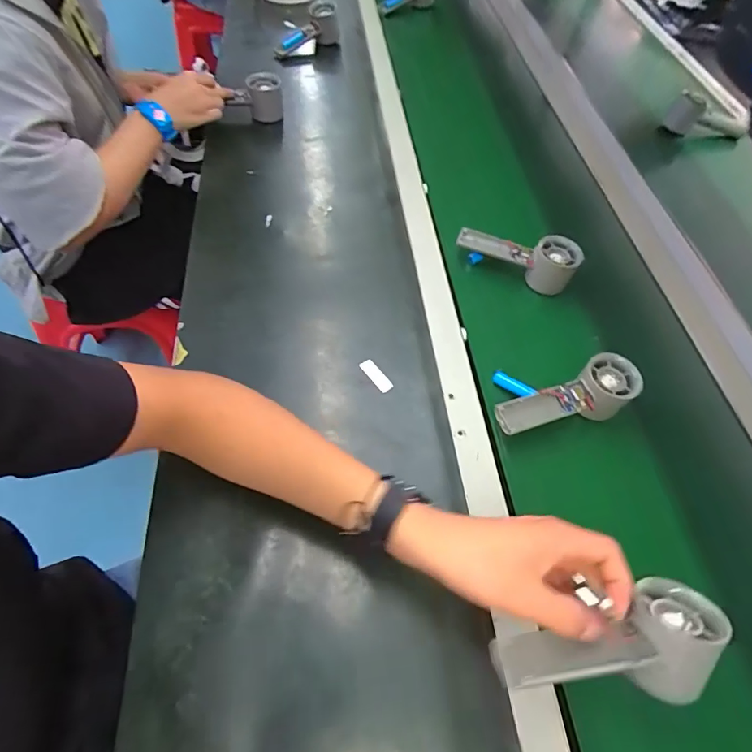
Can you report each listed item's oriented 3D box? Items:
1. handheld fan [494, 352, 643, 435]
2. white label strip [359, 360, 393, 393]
[{"bbox_3d":[0.206,0.029,0.504,0.155,0.056,0.051,-16,54,-16],"label":"handheld fan"},{"bbox_3d":[0.000,0.000,0.535,0.017,0.004,0.046,-31,69,-24],"label":"white label strip"}]

